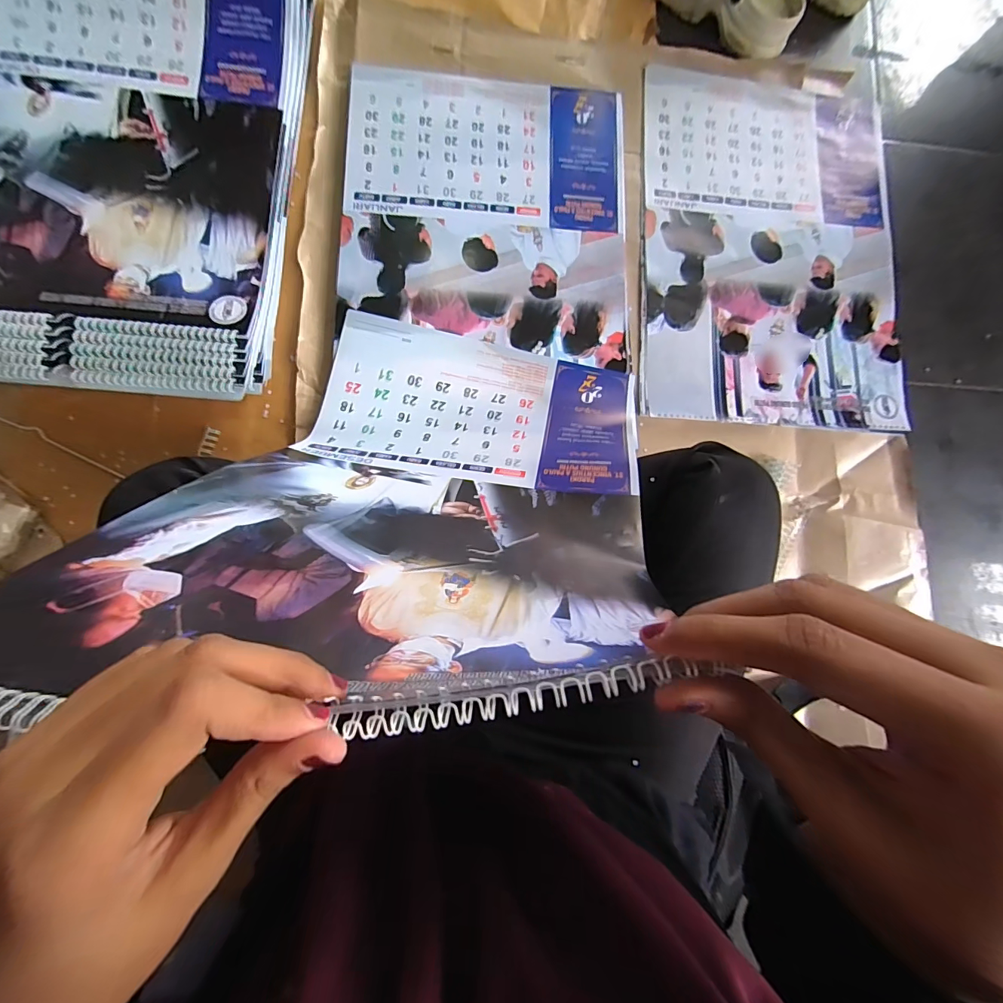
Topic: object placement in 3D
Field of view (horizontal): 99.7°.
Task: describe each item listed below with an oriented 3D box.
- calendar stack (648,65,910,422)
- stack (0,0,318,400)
[{"bbox_3d":[0.390,-0.381,0.613,0.376,0.015,0.547,3,83,-6],"label":"calendar stack"},{"bbox_3d":[-0.464,-0.430,0.512,0.390,0.054,0.615,4,83,-6],"label":"stack"}]

